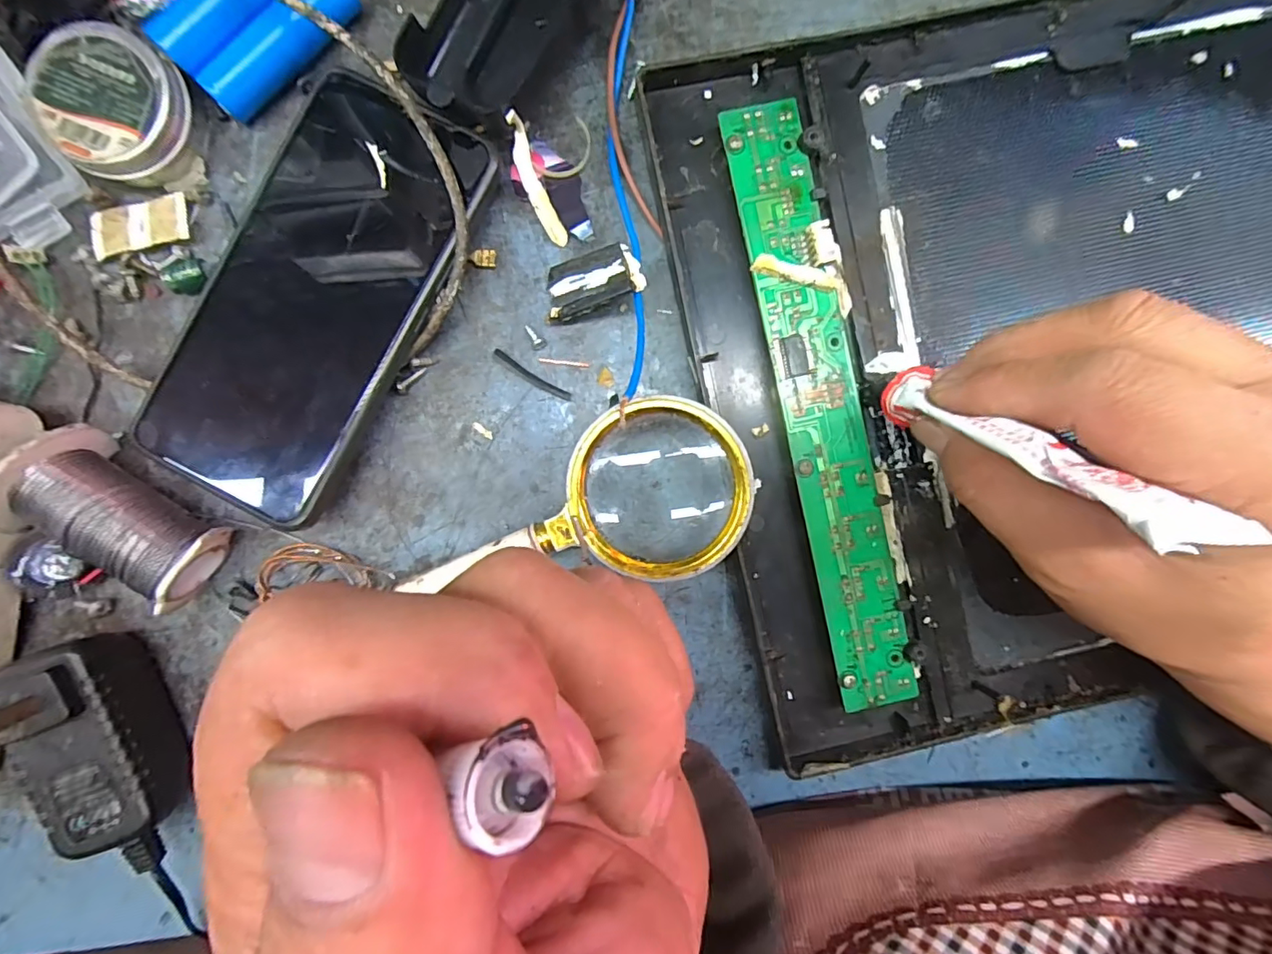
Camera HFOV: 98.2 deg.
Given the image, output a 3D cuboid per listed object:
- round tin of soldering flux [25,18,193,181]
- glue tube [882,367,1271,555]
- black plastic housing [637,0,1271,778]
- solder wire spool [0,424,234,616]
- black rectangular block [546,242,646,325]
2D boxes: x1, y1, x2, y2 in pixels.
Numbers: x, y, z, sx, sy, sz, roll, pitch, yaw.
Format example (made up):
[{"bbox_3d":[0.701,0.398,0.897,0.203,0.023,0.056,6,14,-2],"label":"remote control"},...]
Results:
[{"bbox_3d":[-0.188,-0.135,0.202,0.047,0.021,0.049,0,91,-3],"label":"round tin of soldering flux"},{"bbox_3d":[0.112,-0.009,0.163,0.025,0.100,0.017,-36,127,-1],"label":"glue tube"},{"bbox_3d":[0.200,-0.056,0.227,0.345,0.018,0.280,-13,92,-2],"label":"black plastic housing"},{"bbox_3d":[-0.187,0.017,0.198,0.069,0.034,0.041,40,89,-3],"label":"solder wire spool"},{"bbox_3d":[-0.016,-0.074,0.213,0.039,0.009,0.025,-13,72,20],"label":"black rectangular block"}]

